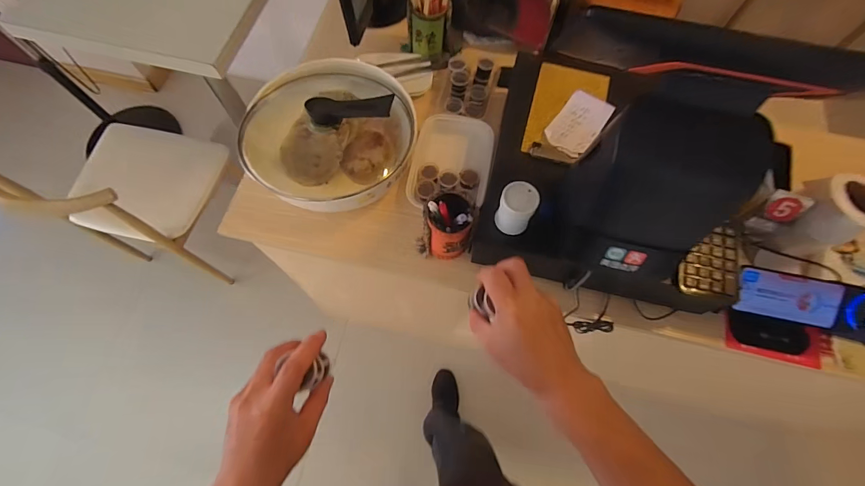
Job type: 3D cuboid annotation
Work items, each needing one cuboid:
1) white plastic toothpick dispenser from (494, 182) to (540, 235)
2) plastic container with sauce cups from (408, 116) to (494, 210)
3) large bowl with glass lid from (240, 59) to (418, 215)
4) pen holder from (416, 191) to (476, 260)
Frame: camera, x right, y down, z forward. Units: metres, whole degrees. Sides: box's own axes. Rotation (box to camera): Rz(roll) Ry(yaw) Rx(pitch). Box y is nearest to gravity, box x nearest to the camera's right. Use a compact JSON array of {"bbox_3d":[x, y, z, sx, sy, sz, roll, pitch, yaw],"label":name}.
[{"bbox_3d":[0.130,-0.053,0.625,0.052,0.085,0.056,0,68,-1],"label":"white plastic toothpick dispenser"},{"bbox_3d":[0.041,-0.153,0.826,0.153,0.048,0.218,9,68,3],"label":"plastic container with sauce cups"},{"bbox_3d":[-0.192,-0.216,0.761,0.303,0.162,0.281,0,68,-1],"label":"large bowl with glass lid"},{"bbox_3d":[0.024,-0.033,0.715,0.096,0.132,0.088,10,68,3],"label":"pen holder"}]

